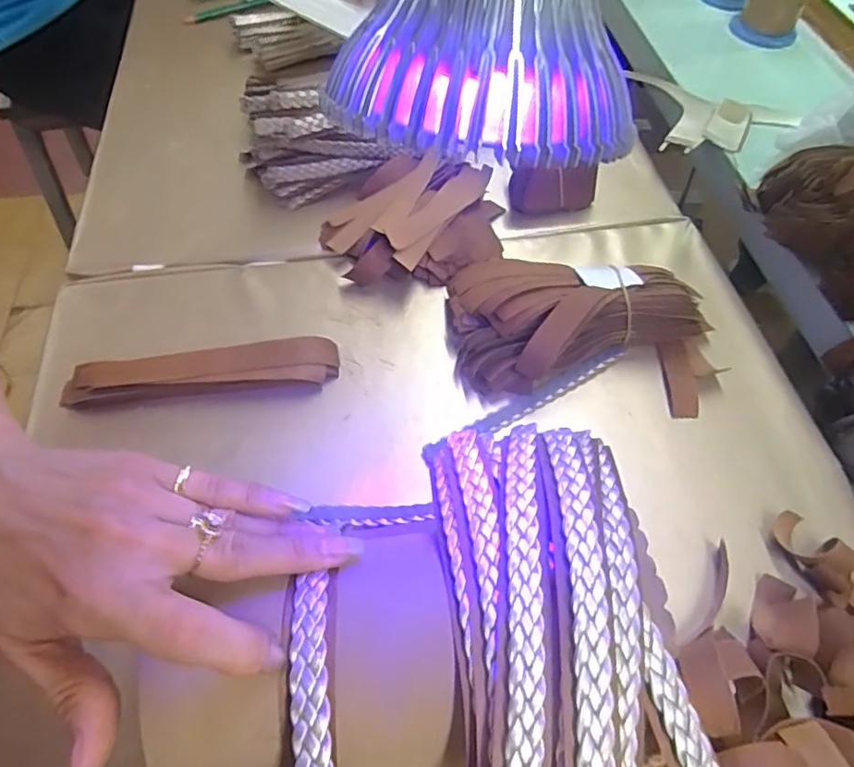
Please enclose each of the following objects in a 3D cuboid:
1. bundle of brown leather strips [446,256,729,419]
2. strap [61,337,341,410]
[{"bbox_3d":[0.110,-0.040,0.415,0.188,0.047,0.107,4,57,1],"label":"bundle of brown leather strips"},{"bbox_3d":[-0.153,-0.007,0.405,0.180,0.017,0.035,-7,58,-6],"label":"strap"}]

